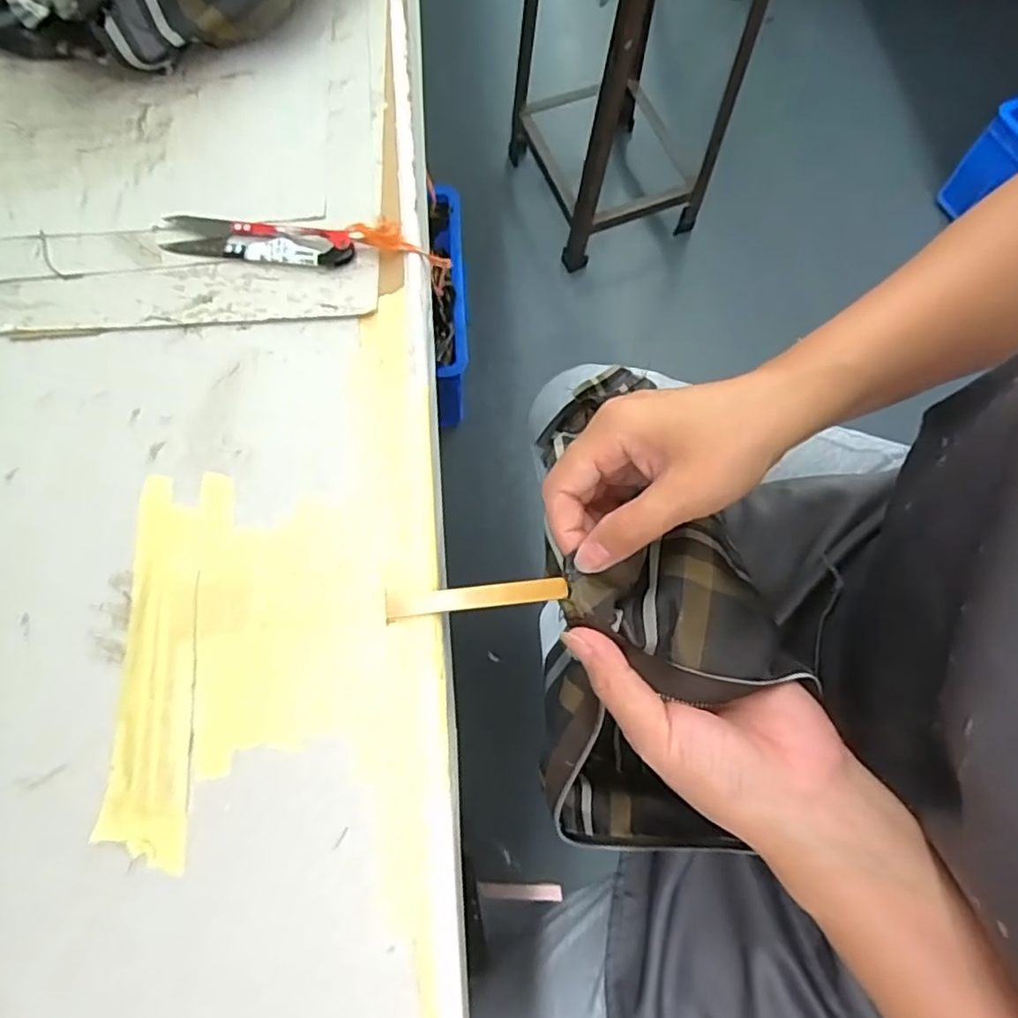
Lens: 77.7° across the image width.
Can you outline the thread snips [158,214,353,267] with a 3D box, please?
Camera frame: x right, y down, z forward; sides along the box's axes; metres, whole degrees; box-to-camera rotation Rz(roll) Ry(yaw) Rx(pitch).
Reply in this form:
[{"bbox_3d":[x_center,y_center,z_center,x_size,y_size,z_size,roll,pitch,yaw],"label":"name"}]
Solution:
[{"bbox_3d":[-0.135,-0.143,0.337,0.104,0.010,0.023,10,72,4],"label":"thread snips"}]

